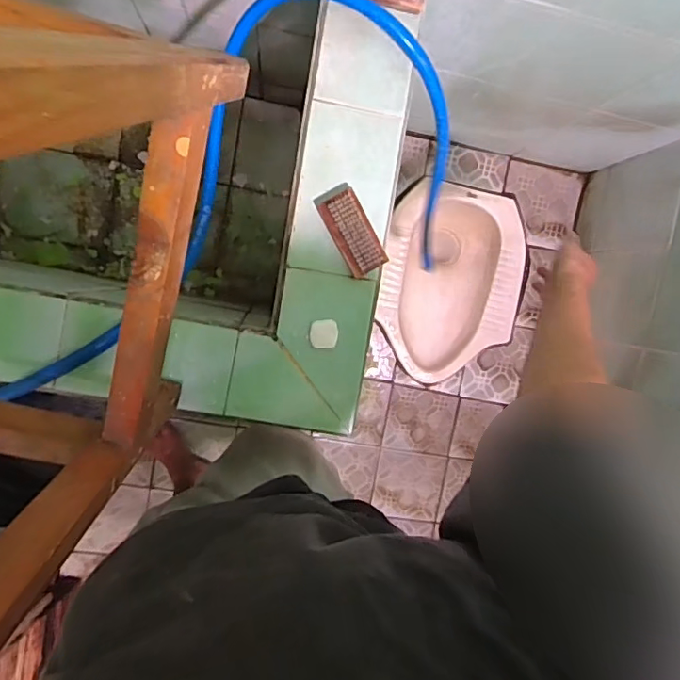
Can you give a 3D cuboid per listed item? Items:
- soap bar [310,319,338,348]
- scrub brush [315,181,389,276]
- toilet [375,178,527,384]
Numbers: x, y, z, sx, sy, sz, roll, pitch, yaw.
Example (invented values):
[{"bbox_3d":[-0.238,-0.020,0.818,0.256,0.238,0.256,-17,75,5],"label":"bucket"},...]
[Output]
[{"bbox_3d":[-0.020,-0.007,0.657,0.034,0.006,0.035,-2,95,-7],"label":"soap bar"},{"bbox_3d":[0.014,-0.132,0.637,0.049,0.023,0.108,-27,98,-5],"label":"scrub brush"},{"bbox_3d":[0.269,-0.131,1.325,0.342,0.135,0.469,8,94,-8],"label":"toilet"}]

